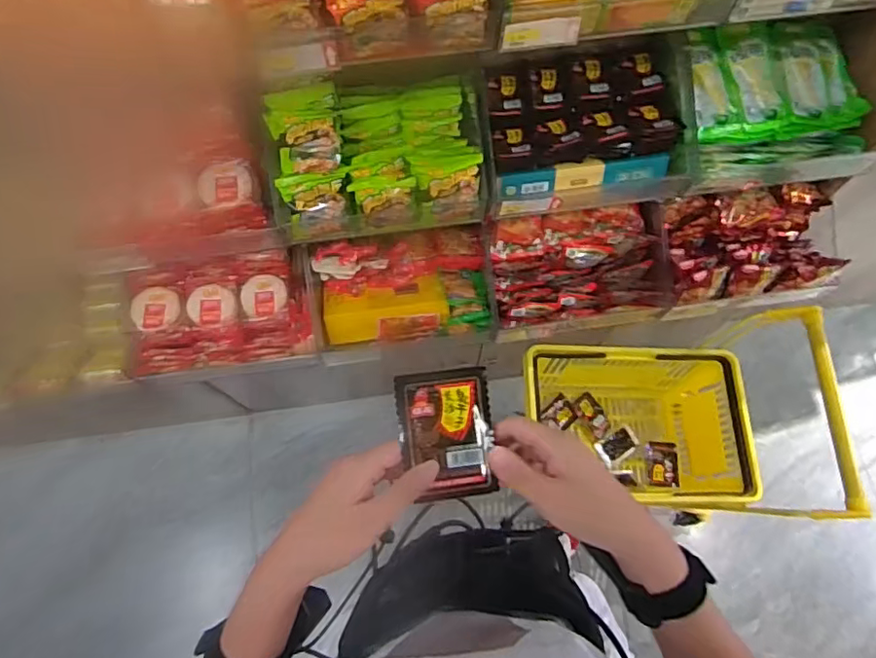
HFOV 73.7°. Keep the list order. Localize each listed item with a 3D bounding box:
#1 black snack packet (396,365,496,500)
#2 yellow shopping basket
[{"bbox_3d":[0.008,0.077,0.430,0.069,0.007,0.091,-6,86,-9],"label":"black snack packet"},{"bbox_3d":[0.410,0.166,1.107,0.479,0.355,0.321,2,71,0],"label":"yellow shopping basket"}]

